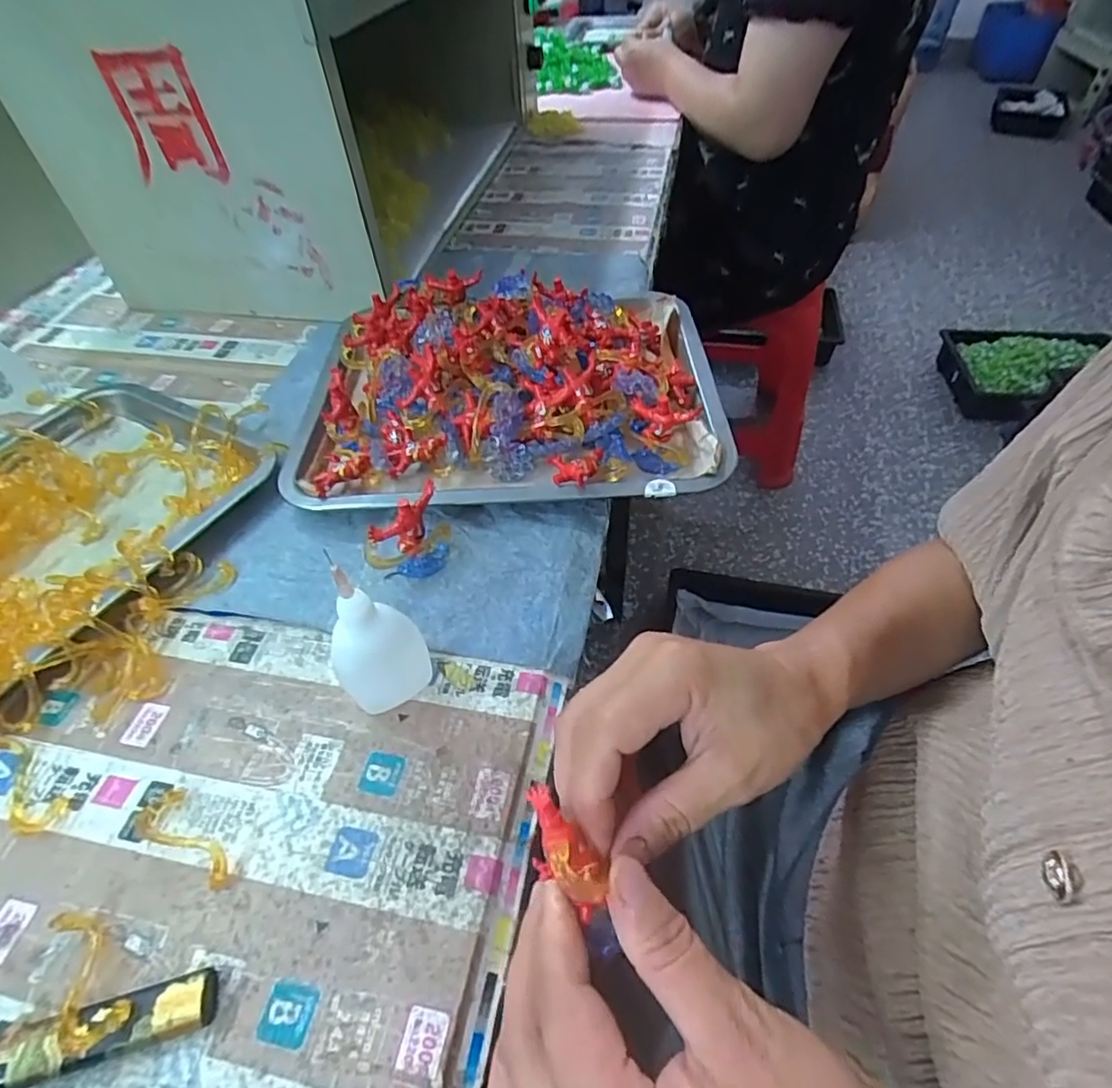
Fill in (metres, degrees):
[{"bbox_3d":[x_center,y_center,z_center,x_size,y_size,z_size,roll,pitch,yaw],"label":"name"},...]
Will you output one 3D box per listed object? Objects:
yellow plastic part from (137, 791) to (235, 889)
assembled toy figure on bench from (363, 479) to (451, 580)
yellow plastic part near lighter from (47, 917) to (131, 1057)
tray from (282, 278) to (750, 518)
[{"bbox_3d":[-0.171,0.138,0.279,0.061,0.005,0.022,26,55,22],"label":"yellow plastic part"},{"bbox_3d":[-0.087,-0.001,0.363,0.053,0.049,0.023,-36,57,-25],"label":"assembled toy figure on bench"},{"bbox_3d":[-0.189,0.174,0.240,0.056,0.017,0.020,33,58,27],"label":"yellow plastic part near lighter"},{"bbox_3d":[-0.037,-0.130,0.462,0.313,0.065,0.251,-4,49,-1],"label":"tray"}]

